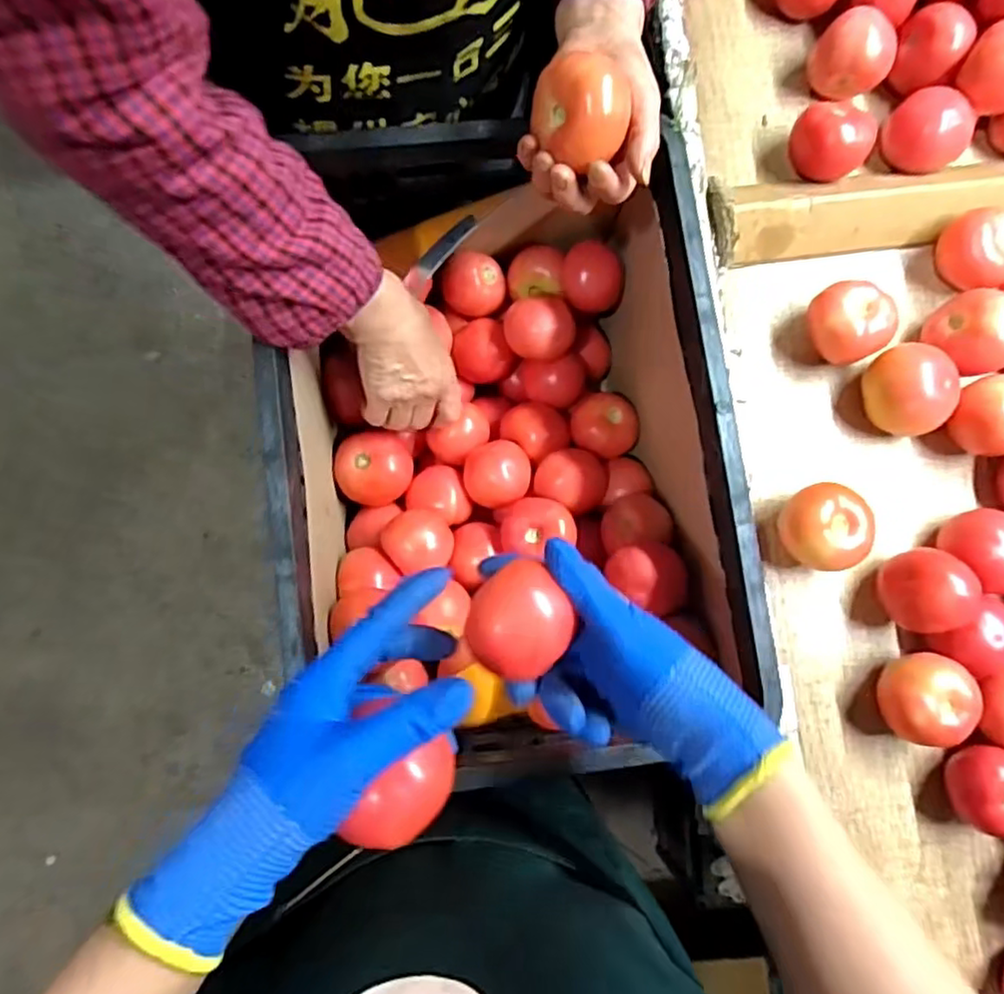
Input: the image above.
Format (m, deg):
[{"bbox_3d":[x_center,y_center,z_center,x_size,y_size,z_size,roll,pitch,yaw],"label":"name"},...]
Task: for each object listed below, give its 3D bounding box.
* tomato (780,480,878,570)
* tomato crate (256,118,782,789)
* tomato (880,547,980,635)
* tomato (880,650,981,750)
[{"bbox_3d":[0.253,0.025,0.519,0.062,0.053,0.065,0,82,-3],"label":"tomato"},{"bbox_3d":[-0.001,-0.041,0.555,0.343,0.202,0.435,-10,82,-5],"label":"tomato crate"},{"bbox_3d":[0.329,0.073,0.509,0.054,0.052,0.061,7,81,-2],"label":"tomato"},{"bbox_3d":[0.323,0.154,0.503,0.058,0.050,0.065,16,81,-1],"label":"tomato"}]

